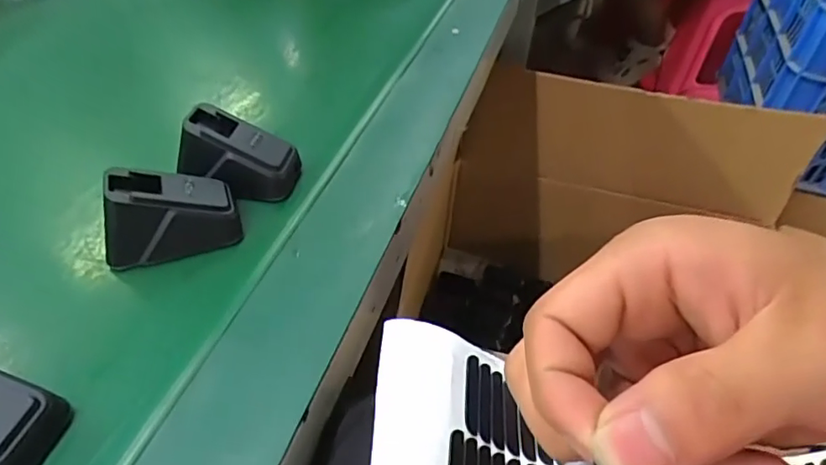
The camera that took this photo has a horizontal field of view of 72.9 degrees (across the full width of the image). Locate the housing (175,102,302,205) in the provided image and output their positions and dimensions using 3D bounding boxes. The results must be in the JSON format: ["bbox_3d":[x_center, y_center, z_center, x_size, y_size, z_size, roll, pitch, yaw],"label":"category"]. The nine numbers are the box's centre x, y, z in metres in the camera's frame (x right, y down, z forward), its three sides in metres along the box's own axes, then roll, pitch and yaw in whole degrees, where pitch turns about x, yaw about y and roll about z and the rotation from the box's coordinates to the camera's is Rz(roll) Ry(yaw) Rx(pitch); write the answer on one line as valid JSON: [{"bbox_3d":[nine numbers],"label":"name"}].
[{"bbox_3d":[-0.102,-0.047,0.336,0.067,0.038,0.043,5,45,2],"label":"housing"}]

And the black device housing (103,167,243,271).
[{"bbox_3d":[-0.130,-0.011,0.297,0.068,0.037,0.037,-13,47,-15],"label":"black device housing"}]

